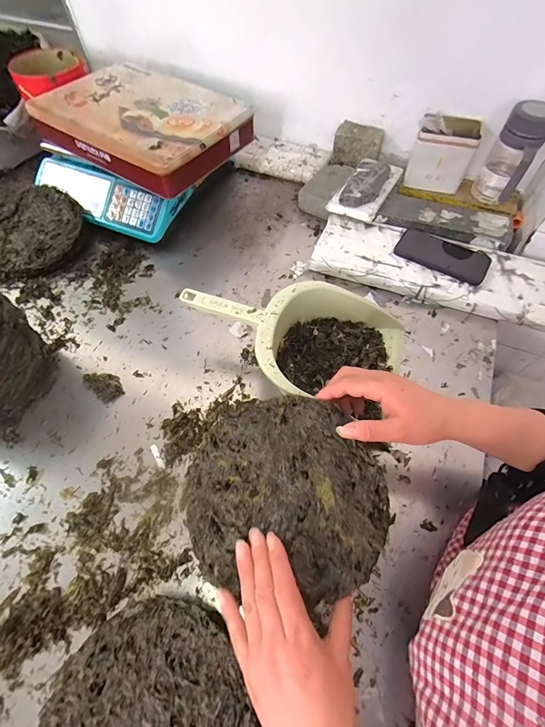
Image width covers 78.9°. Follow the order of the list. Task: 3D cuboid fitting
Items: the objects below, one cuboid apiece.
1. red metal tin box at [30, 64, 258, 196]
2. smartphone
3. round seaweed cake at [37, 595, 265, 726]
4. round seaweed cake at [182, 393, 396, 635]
[{"bbox_3d":[-0.267,-0.496,0.683,0.377,0.070,0.280,28,63,15],"label":"red metal tin box"},{"bbox_3d":[0.321,-0.208,0.626,0.163,0.012,0.089,27,63,16],"label":"smartphone"},{"bbox_3d":[-0.116,0.347,0.314,0.185,0.030,0.191,-24,61,-13],"label":"round seaweed cake"},{"bbox_3d":[0.013,0.123,0.330,0.193,0.027,0.182,-1,59,1],"label":"round seaweed cake"}]

